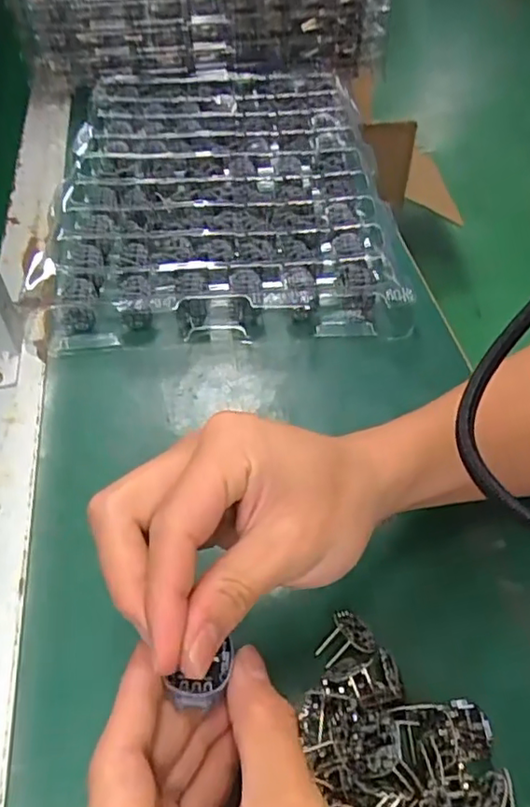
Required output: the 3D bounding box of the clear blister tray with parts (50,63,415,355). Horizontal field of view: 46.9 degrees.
[{"bbox_3d":[-0.040,-0.214,0.575,0.266,0.038,0.421,-4,48,-1],"label":"clear blister tray with parts"}]

